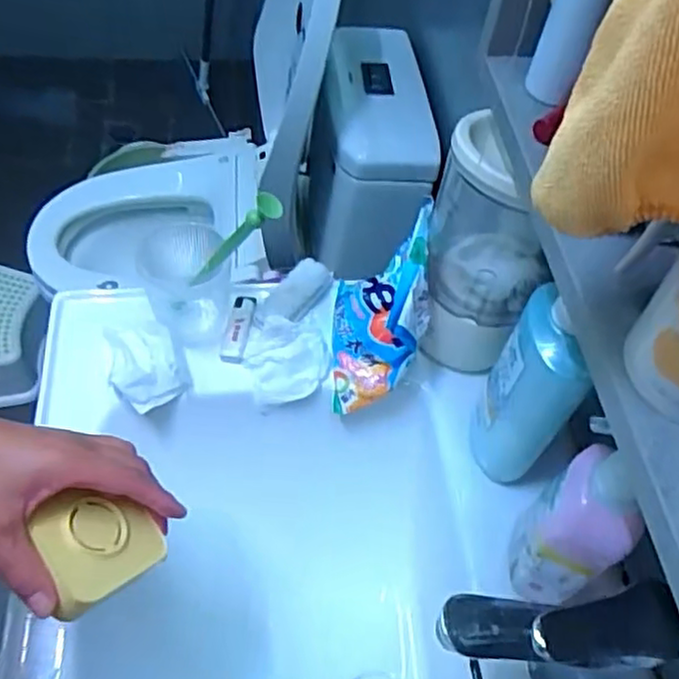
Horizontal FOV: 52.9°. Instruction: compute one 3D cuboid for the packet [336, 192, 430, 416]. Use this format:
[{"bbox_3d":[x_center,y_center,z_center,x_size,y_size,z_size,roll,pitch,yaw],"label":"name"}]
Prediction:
[{"bbox_3d":[0.039,-0.027,0.647,0.079,0.139,0.134,5,55,-2],"label":"packet"}]

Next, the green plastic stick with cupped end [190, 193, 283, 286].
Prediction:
[{"bbox_3d":[-0.092,-0.087,0.603,0.020,0.117,0.023,21,45,-40],"label":"green plastic stick with cupped end"}]

